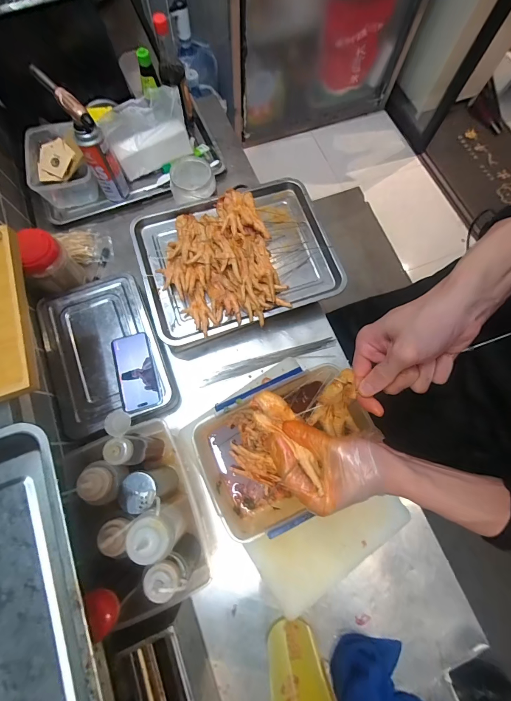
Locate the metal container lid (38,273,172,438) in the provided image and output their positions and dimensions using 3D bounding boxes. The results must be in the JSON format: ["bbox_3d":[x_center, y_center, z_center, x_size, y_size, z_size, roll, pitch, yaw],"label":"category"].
[{"bbox_3d":[-0.315,-0.004,0.650,0.210,0.025,0.314,-20,76,-5],"label":"metal container lid"}]

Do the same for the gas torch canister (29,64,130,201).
[{"bbox_3d":[-0.390,-0.493,0.738,0.061,0.225,0.159,-28,76,-9],"label":"gas torch canister"}]

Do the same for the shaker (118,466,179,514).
[{"bbox_3d":[-0.180,0.236,0.558,0.047,0.142,0.056,-21,75,-7],"label":"shaker"}]

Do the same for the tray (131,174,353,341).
[{"bbox_3d":[-0.046,-0.219,0.690,0.417,0.077,0.319,-18,76,-5],"label":"tray"}]

